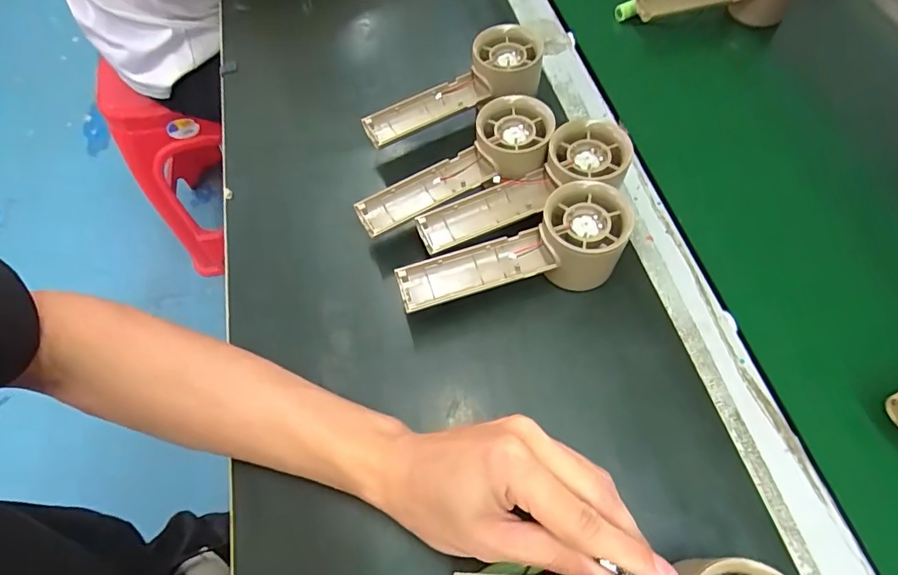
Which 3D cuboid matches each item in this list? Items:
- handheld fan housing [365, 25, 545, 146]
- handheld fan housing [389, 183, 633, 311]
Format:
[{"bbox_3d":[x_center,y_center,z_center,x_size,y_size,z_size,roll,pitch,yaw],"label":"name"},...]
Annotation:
[{"bbox_3d":[0.008,-0.154,0.405,0.154,0.053,0.057,-31,61,-12],"label":"handheld fan housing"},{"bbox_3d":[0.042,-0.021,0.338,0.156,0.057,0.058,-10,59,0],"label":"handheld fan housing"}]

